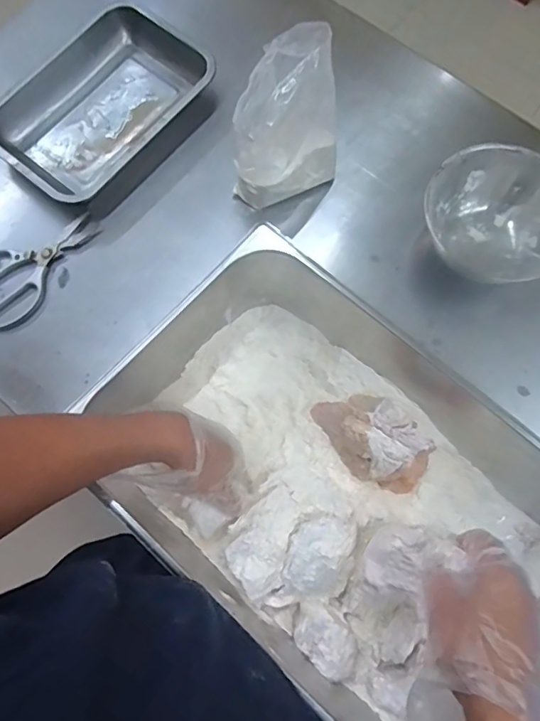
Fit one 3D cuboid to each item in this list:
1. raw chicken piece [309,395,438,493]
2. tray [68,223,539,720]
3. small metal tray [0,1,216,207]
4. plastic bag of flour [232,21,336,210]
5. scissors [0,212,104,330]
[{"bbox_3d":[0.117,0.087,0.582,0.077,0.081,0.132,-35,77,-9],"label":"raw chicken piece"},{"bbox_3d":[0.080,0.145,0.548,0.508,0.150,0.323,43,78,11],"label":"tray"},{"bbox_3d":[-0.236,-0.374,0.756,0.205,0.058,0.325,40,78,11],"label":"small metal tray"},{"bbox_3d":[0.017,-0.284,0.655,0.139,0.201,0.082,-38,77,-10],"label":"plastic bag of flour"},{"bbox_3d":[-0.316,-0.130,0.704,0.192,0.017,0.106,-39,77,-10],"label":"scissors"}]

